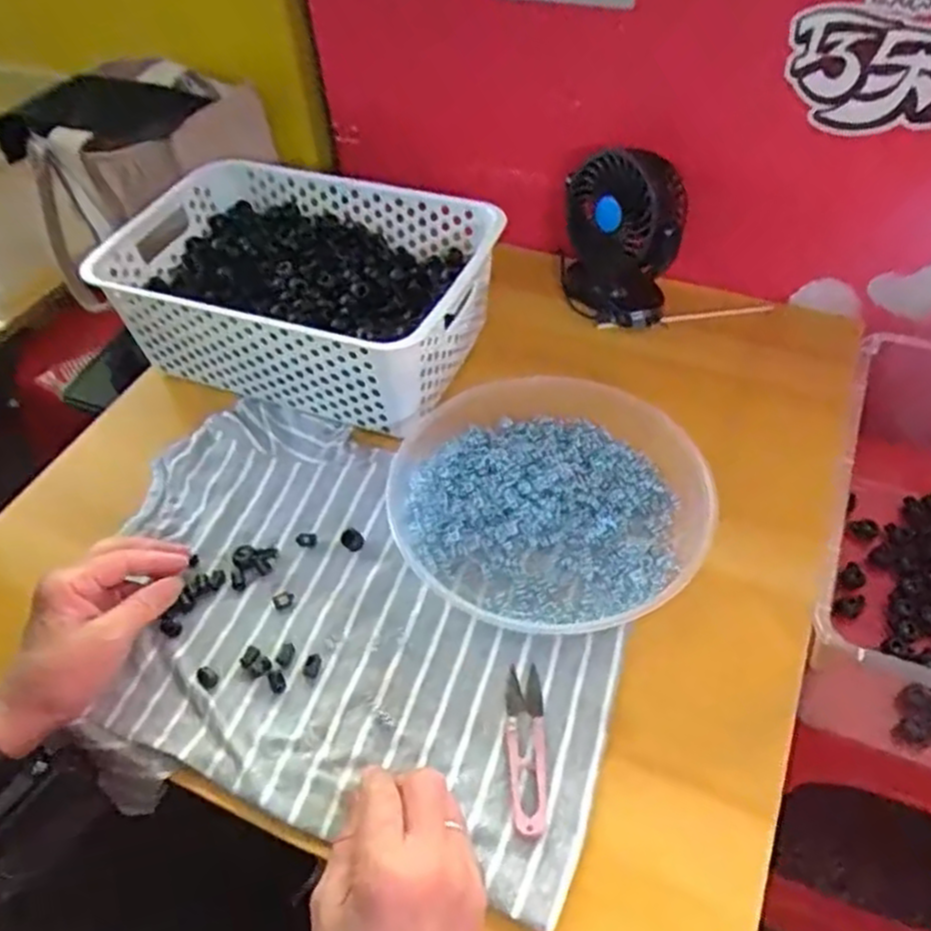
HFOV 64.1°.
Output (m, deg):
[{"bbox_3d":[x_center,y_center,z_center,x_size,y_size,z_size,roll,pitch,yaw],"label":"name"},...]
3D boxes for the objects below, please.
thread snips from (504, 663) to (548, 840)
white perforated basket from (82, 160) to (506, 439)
[{"bbox_3d":[0.037,0.169,0.448,0.024,0.008,0.100,-1,49,2],"label":"thread snips"},{"bbox_3d":[-0.141,-0.159,0.661,0.315,0.101,0.205,16,52,16],"label":"white perforated basket"}]

